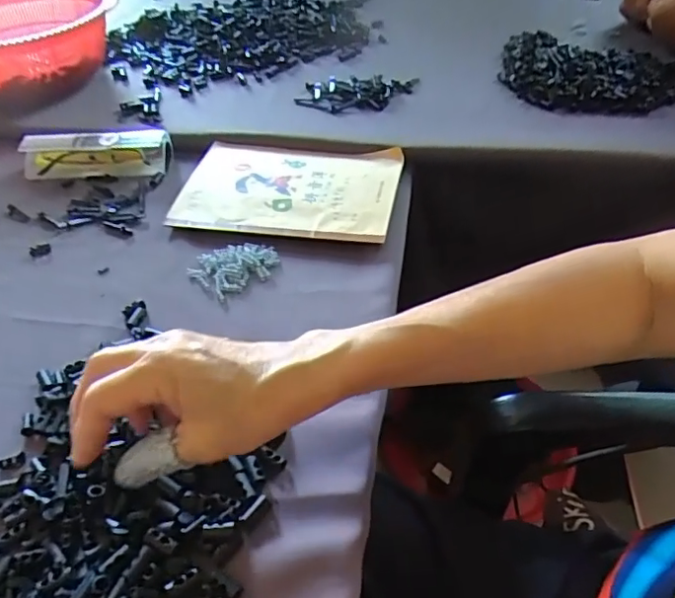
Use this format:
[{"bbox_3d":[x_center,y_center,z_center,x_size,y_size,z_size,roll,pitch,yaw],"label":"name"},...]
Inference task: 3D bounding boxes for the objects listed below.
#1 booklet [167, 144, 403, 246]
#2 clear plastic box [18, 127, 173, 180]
[{"bbox_3d":[-0.045,-0.108,0.546,0.203,0.014,0.137,6,46,11],"label":"booklet"},{"bbox_3d":[-0.263,-0.158,0.602,0.159,0.034,0.050,-3,45,3],"label":"clear plastic box"}]

